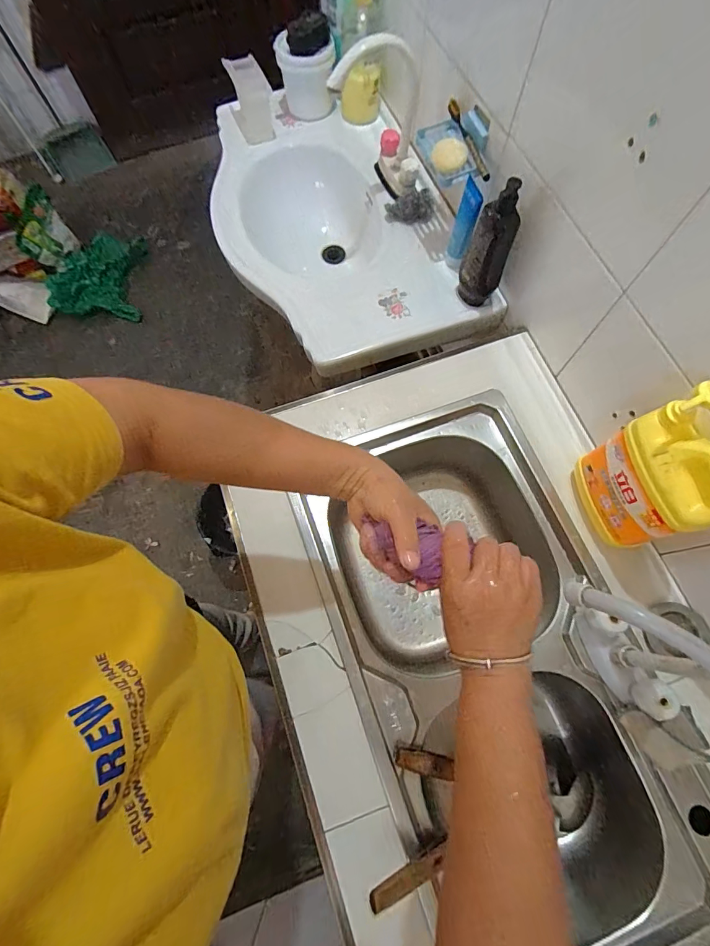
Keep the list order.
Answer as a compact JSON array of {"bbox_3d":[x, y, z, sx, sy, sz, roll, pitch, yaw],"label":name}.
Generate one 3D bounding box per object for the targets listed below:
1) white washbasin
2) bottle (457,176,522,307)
[{"bbox_3d":[-0.059,-0.528,0.935,0.450,0.162,0.755,-21,72,-6],"label":"white washbasin"},{"bbox_3d":[0.230,-0.386,0.697,0.070,0.207,0.058,19,72,7],"label":"bottle"}]

